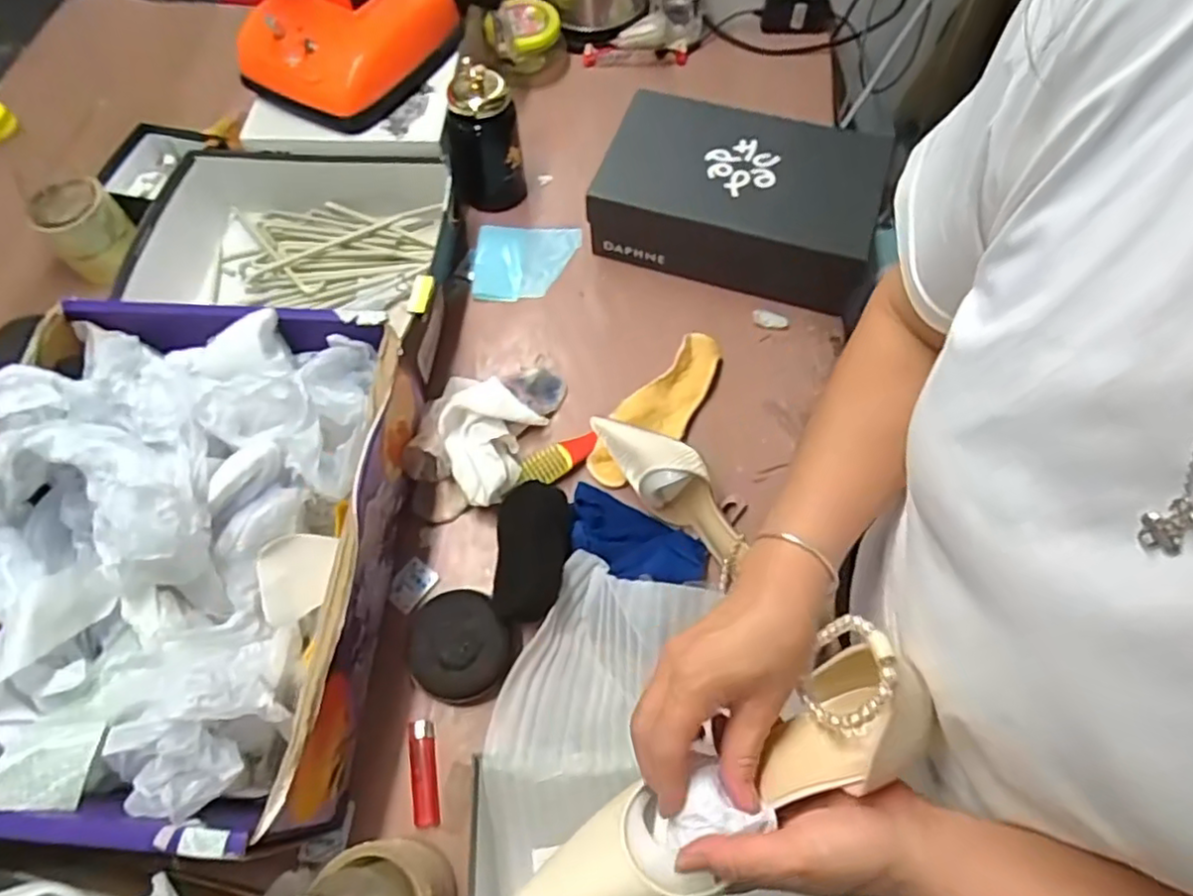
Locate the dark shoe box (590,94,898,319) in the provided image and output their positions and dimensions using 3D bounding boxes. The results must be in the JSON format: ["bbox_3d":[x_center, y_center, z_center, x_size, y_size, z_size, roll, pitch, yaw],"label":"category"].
[{"bbox_3d":[0.160,-0.278,0.753,0.293,0.108,0.178,19,66,10],"label":"dark shoe box"}]

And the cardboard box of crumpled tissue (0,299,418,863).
[{"bbox_3d":[-0.338,0.081,0.540,0.320,0.150,0.399,3,64,3],"label":"cardboard box of crumpled tissue"}]

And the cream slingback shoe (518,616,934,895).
[{"bbox_3d":[0.063,0.183,0.351,0.231,0.073,0.069,-34,67,5],"label":"cream slingback shoe"}]

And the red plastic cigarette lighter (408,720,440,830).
[{"bbox_3d":[-0.144,0.271,0.556,0.020,0.012,0.081,-11,64,-4],"label":"red plastic cigarette lighter"}]

